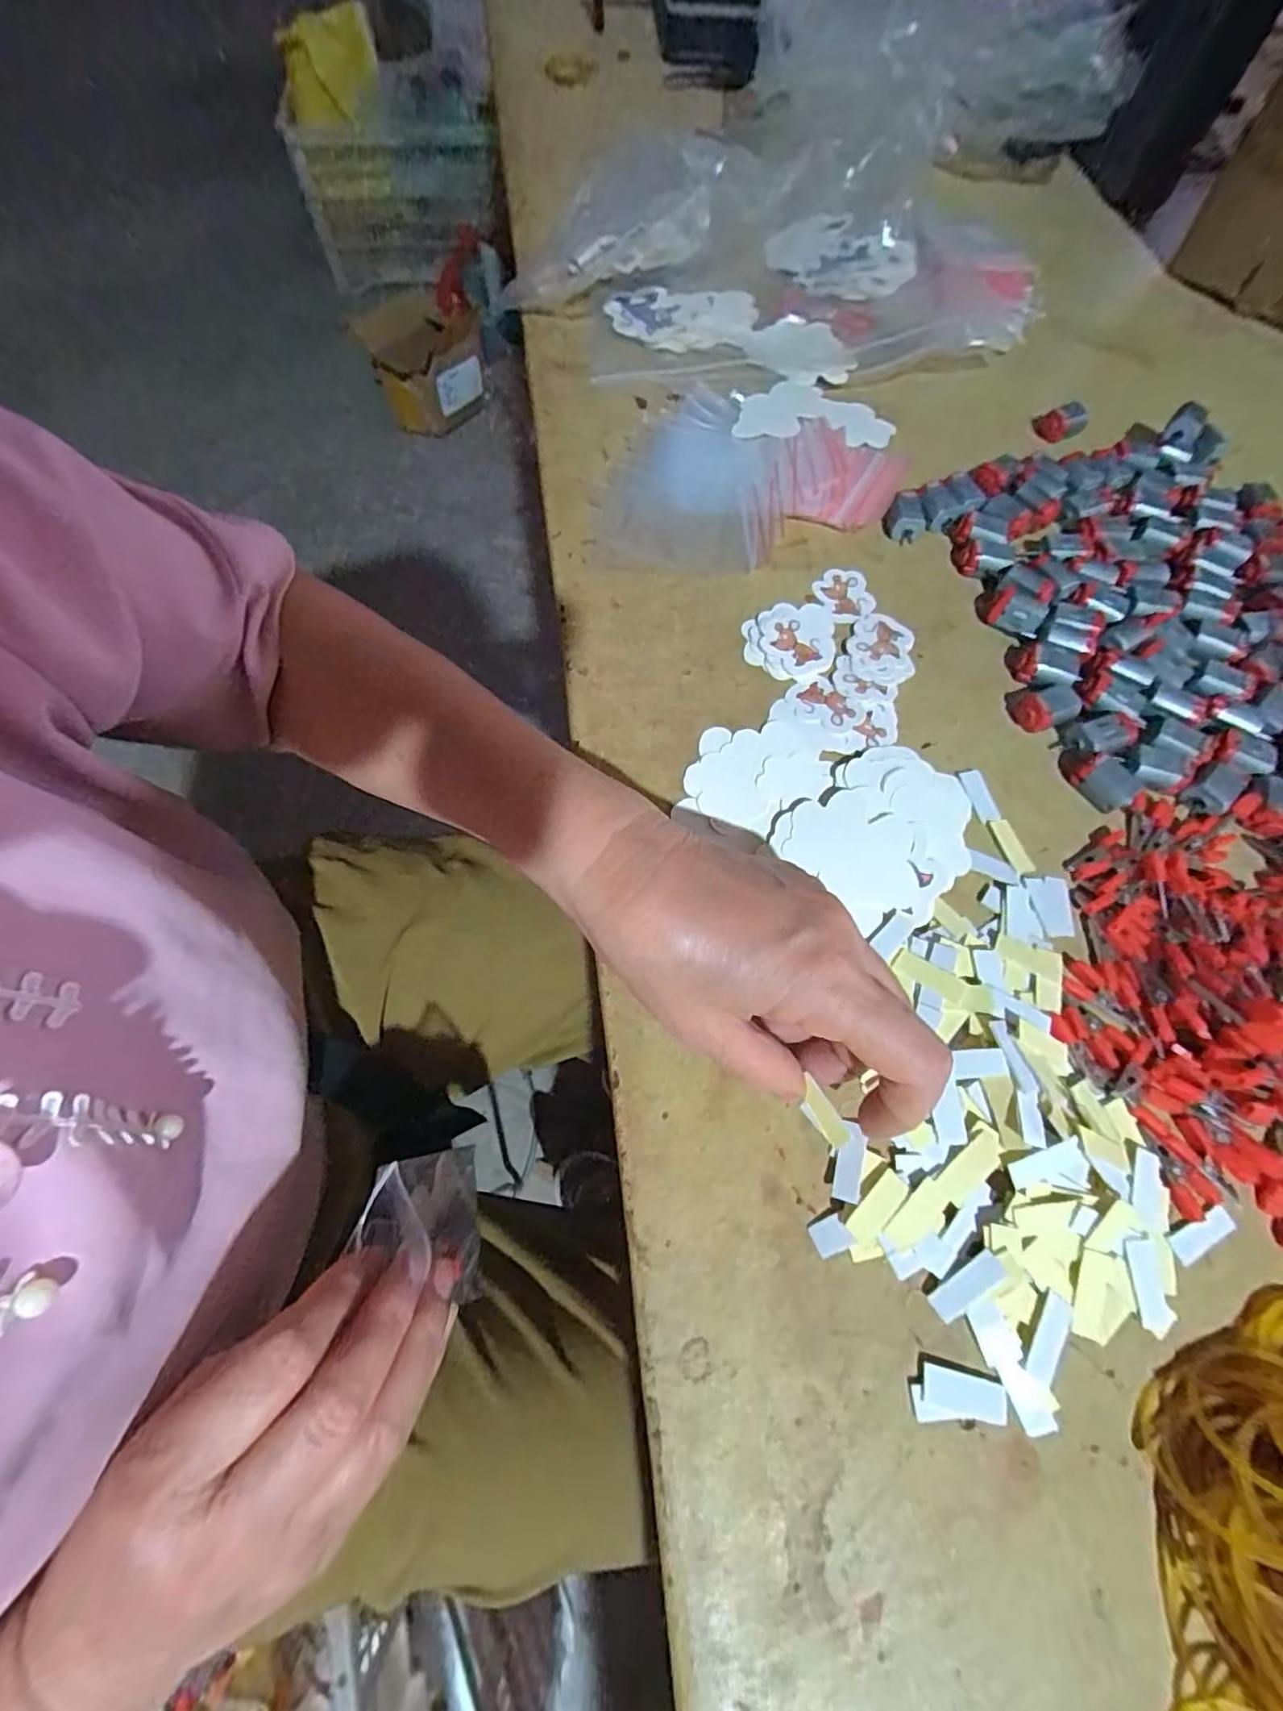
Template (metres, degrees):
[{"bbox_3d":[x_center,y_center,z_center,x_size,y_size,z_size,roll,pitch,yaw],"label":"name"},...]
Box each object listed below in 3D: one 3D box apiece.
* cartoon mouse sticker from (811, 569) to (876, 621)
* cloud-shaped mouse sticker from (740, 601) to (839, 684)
[{"bbox_3d":[0.120,-0.154,0.355,0.033,0.004,0.037,-29,69,-12],"label":"cartoon mouse sticker"},{"bbox_3d":[0.083,-0.120,0.338,0.051,0.005,0.050,-3,71,-1],"label":"cloud-shaped mouse sticker"}]

